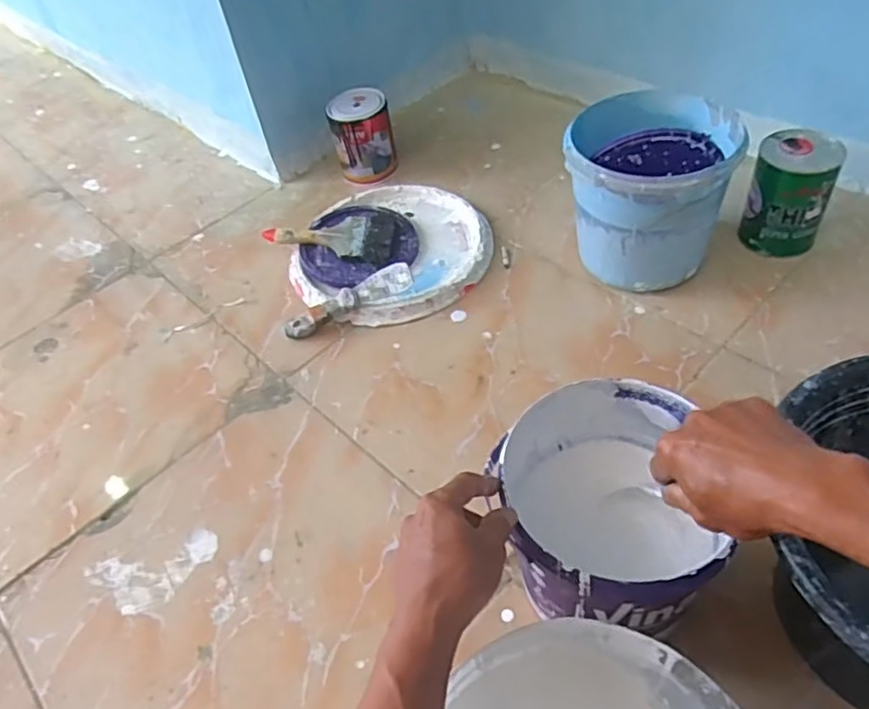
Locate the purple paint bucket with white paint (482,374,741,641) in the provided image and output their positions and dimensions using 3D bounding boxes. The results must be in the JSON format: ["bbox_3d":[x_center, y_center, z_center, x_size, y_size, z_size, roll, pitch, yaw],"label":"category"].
[{"bbox_3d":[0.150,0.146,0.566,0.170,0.161,0.184,-11,47,-4],"label":"purple paint bucket with white paint"}]

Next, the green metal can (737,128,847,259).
[{"bbox_3d":[0.483,-0.219,0.882,0.103,0.140,0.096,-3,47,4],"label":"green metal can"}]

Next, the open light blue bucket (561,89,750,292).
[{"bbox_3d":[0.280,-0.207,0.869,0.196,0.206,0.202,-5,48,5],"label":"open light blue bucket"}]

